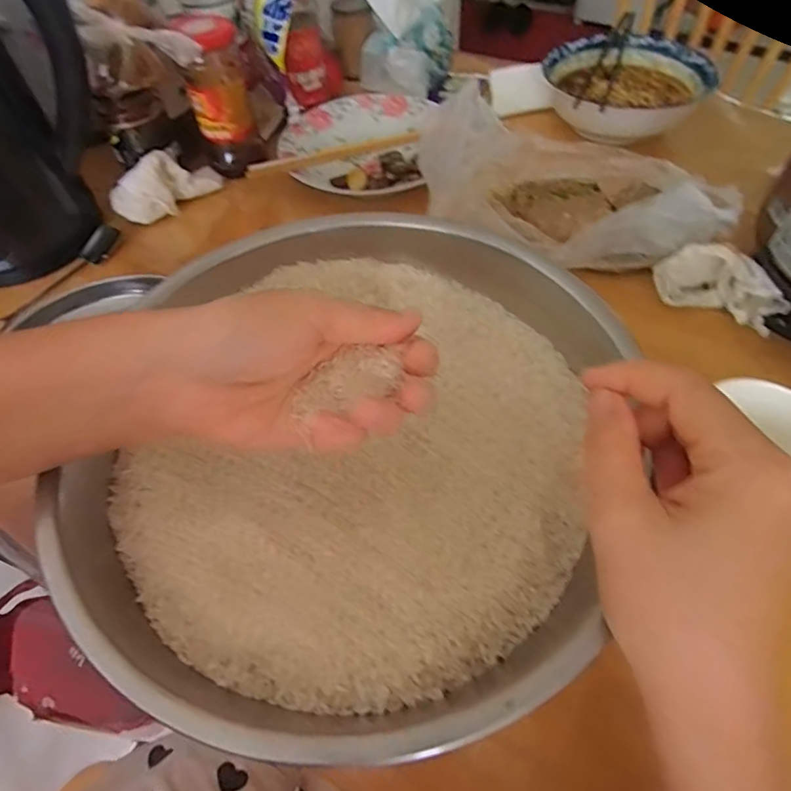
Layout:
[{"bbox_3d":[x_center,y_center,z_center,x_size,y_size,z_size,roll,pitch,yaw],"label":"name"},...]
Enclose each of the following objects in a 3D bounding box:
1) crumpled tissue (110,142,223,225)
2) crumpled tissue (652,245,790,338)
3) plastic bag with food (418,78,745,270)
[{"bbox_3d":[-0.234,-0.223,0.519,0.113,0.053,0.040,-38,62,-21],"label":"crumpled tissue"},{"bbox_3d":[0.250,-0.086,0.389,0.092,0.047,0.034,22,59,17],"label":"crumpled tissue"},{"bbox_3d":[0.142,-0.184,0.446,0.271,0.065,0.134,29,62,21],"label":"plastic bag with food"}]

